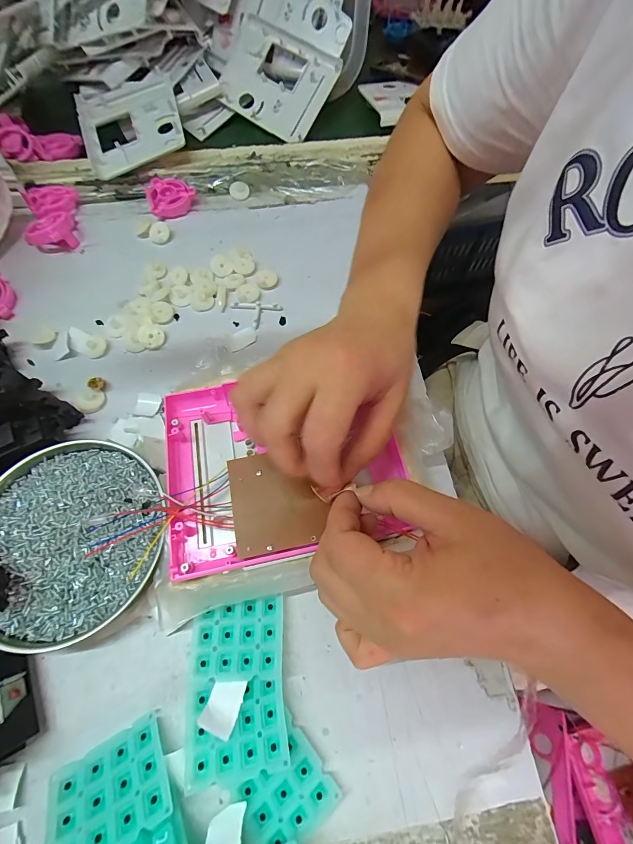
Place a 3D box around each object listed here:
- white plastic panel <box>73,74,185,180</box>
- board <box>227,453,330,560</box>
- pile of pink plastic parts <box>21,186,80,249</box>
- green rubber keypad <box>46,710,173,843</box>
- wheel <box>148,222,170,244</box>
[{"bbox_3d":[-0.235,-0.383,0.443,0.118,0.018,0.163,-19,70,-2],"label":"white plastic panel"},{"bbox_3d":[-0.028,0.052,0.242,0.060,0.004,0.066,-12,65,-6],"label":"board"},{"bbox_3d":[-0.300,-0.233,0.397,0.048,0.026,0.095,-12,66,-7],"label":"pile of pink plastic parts"},{"bbox_3d":[-0.115,0.205,0.196,0.059,0.004,0.049,-22,39,-20],"label":"green rubber keypad"},{"bbox_3d":[-0.178,-0.214,0.401,0.024,0.007,0.024,0,89,-2],"label":"wheel"}]

